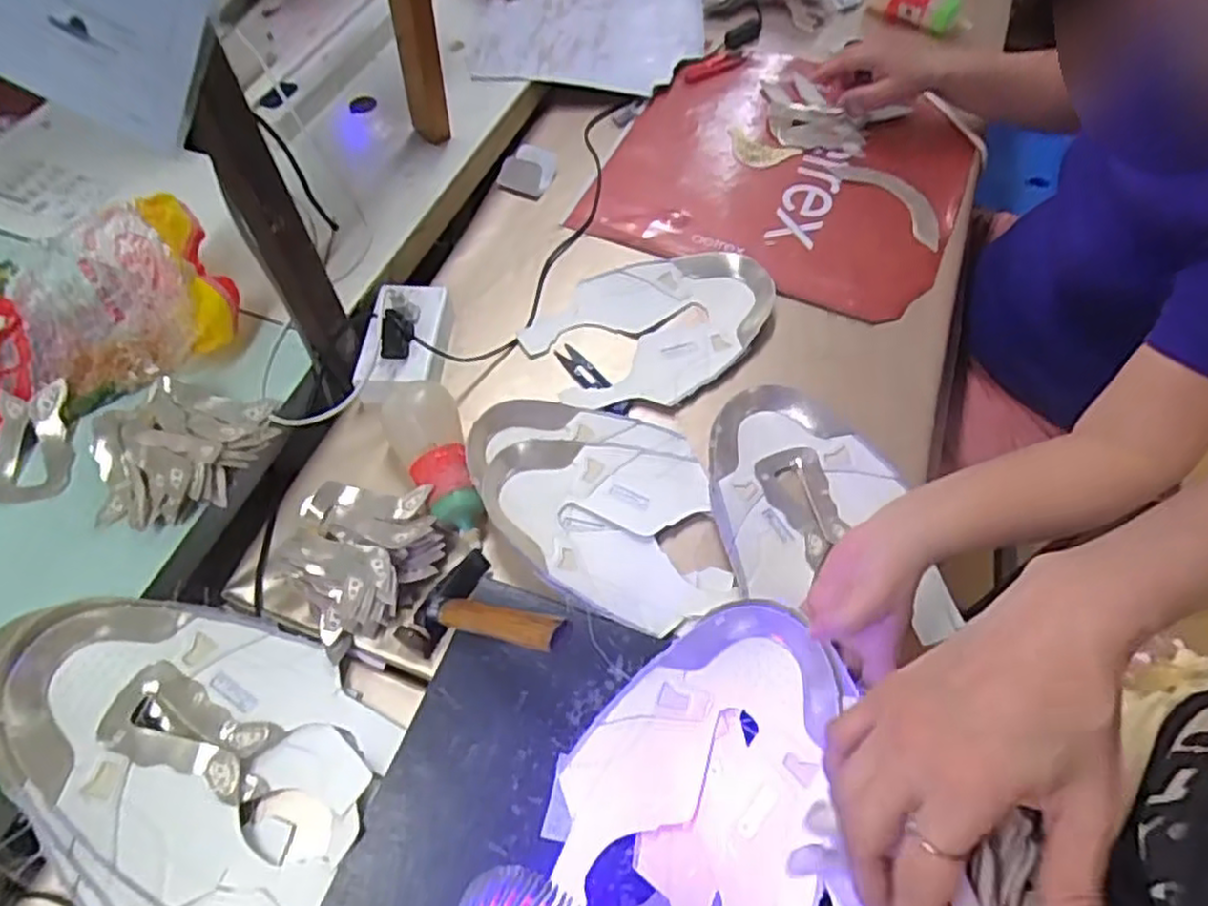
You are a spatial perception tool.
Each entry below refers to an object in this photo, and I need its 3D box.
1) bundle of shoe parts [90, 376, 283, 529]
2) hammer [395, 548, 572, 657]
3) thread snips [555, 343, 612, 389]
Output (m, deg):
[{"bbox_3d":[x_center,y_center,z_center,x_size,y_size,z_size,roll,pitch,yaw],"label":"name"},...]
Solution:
[{"bbox_3d":[-0.361,-0.006,0.618,0.147,0.031,0.119,-19,60,-11],"label":"bundle of shoe parts"},{"bbox_3d":[-0.079,0.116,0.533,0.156,0.025,0.087,-1,49,45],"label":"hammer"},{"bbox_3d":[-0.022,-0.083,0.716,0.025,0.008,0.068,-30,63,-17],"label":"thread snips"}]

